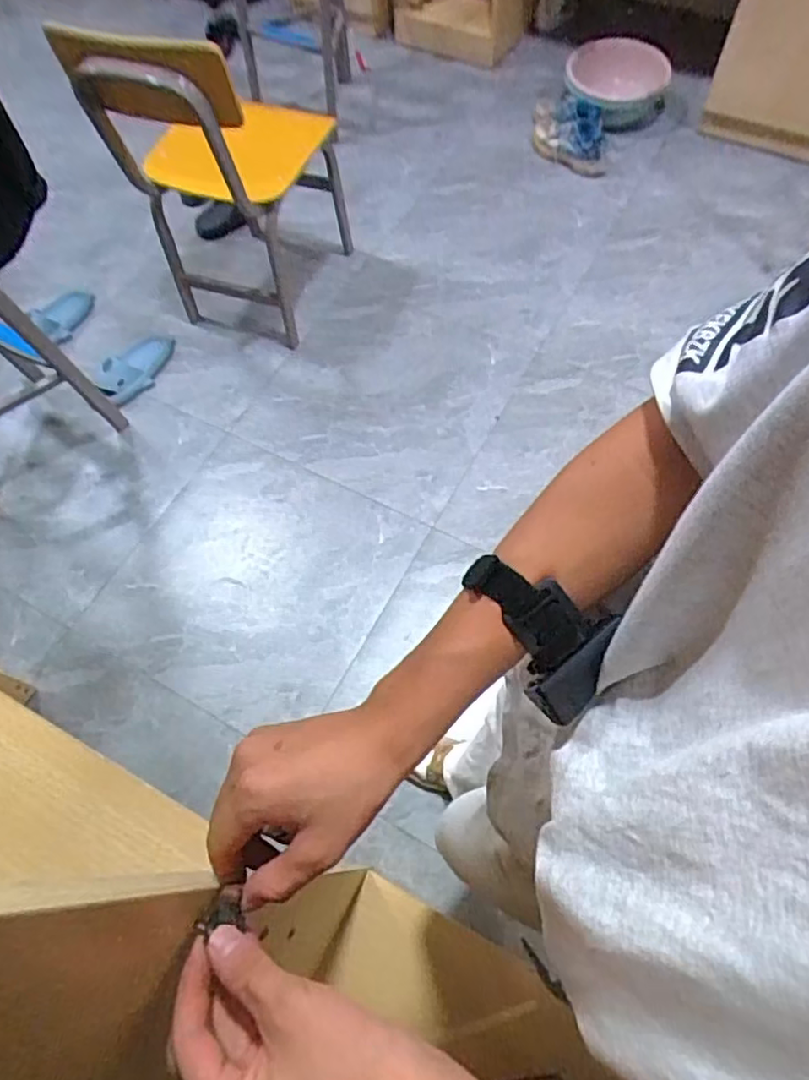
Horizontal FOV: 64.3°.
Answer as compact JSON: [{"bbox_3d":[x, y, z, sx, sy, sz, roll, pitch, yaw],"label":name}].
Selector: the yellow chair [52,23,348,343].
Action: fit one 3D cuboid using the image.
[{"bbox_3d":[-0.384,-0.888,1.502,0.368,0.641,0.497,12,65,6],"label":"yellow chair"}]

